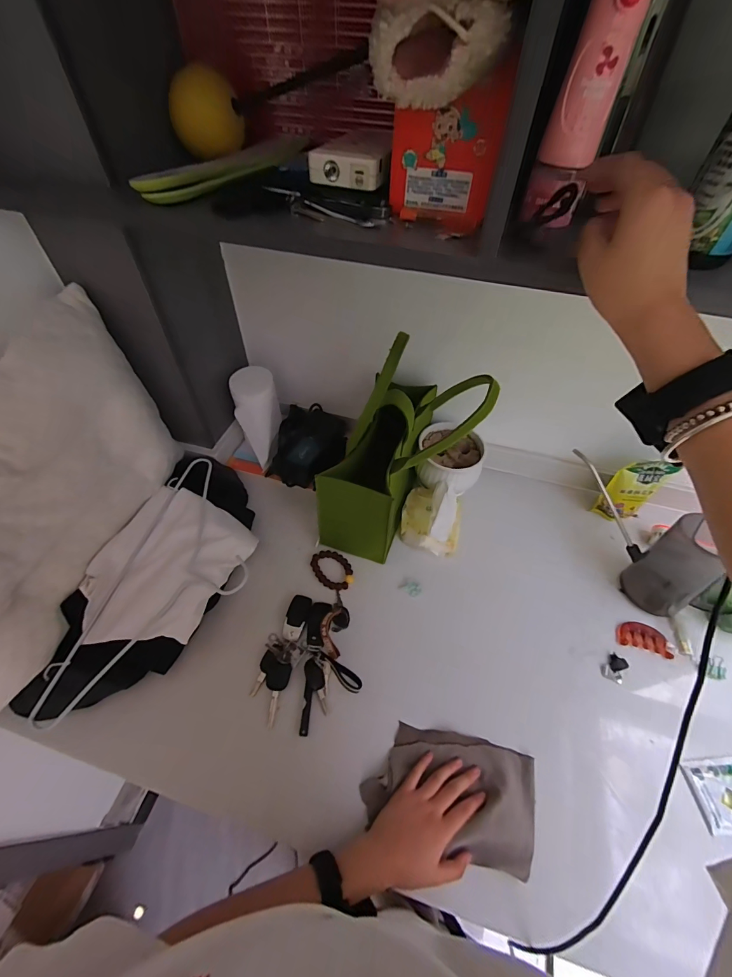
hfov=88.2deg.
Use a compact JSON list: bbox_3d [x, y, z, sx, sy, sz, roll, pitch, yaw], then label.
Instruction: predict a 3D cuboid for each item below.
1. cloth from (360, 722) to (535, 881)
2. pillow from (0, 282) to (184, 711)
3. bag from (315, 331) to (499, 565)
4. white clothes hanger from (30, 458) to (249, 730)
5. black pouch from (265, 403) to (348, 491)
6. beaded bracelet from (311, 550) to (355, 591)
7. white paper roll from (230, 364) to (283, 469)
[{"bbox_3d":[0.111,0.386,0.490,0.210,0.019,0.124,13,53,9],"label":"cloth"},{"bbox_3d":[-0.447,0.003,0.503,0.129,0.319,0.481,8,52,4],"label":"pillow"},{"bbox_3d":[0.072,-0.057,0.631,0.194,0.304,0.296,24,55,16],"label":"bag"},{"bbox_3d":[-0.302,0.137,0.594,0.202,0.040,0.441,10,52,6],"label":"white clothes hanger"},{"bbox_3d":[-0.114,-0.087,0.800,0.142,0.068,0.191,8,52,4],"label":"black pouch"},{"bbox_3d":[-0.060,0.146,0.682,0.085,0.009,0.059,38,60,25],"label":"beaded bracelet"},{"bbox_3d":[-0.222,-0.147,0.782,0.086,0.198,0.077,-8,17,-8],"label":"white paper roll"}]

